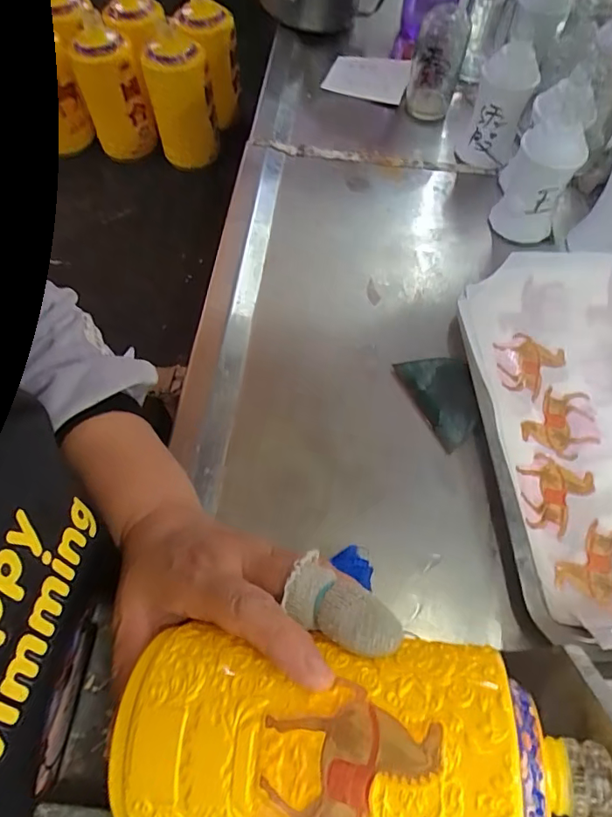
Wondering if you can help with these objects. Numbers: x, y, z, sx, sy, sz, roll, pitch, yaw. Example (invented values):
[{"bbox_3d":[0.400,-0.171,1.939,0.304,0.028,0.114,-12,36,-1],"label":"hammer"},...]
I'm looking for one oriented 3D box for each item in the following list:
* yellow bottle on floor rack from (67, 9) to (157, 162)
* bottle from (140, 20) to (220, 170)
[{"bbox_3d":[-0.289,-0.472,0.776,0.091,0.156,0.083,-21,63,-9],"label":"yellow bottle on floor rack"},{"bbox_3d":[-0.180,-0.439,0.750,0.089,0.162,0.093,-12,61,-4],"label":"bottle"}]

